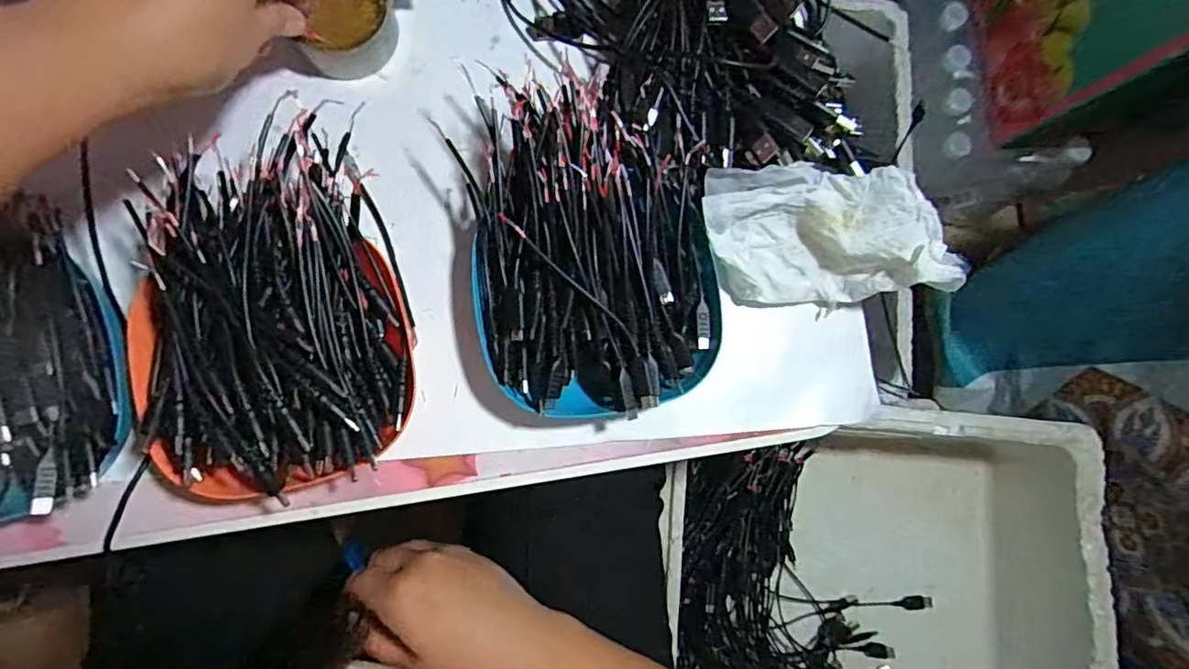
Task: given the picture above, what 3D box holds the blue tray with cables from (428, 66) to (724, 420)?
[{"bbox_3d":[-0.001,-0.048,0.333,0.138,0.057,0.183,-10,86,-7],"label":"blue tray with cables"}]

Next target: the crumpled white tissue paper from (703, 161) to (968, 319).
[{"bbox_3d":[0.135,-0.060,0.345,0.145,0.046,0.073,0,85,-6],"label":"crumpled white tissue paper"}]

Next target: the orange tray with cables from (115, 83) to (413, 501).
[{"bbox_3d":[-0.175,-0.012,0.310,0.133,0.058,0.190,-14,86,-8],"label":"orange tray with cables"}]

